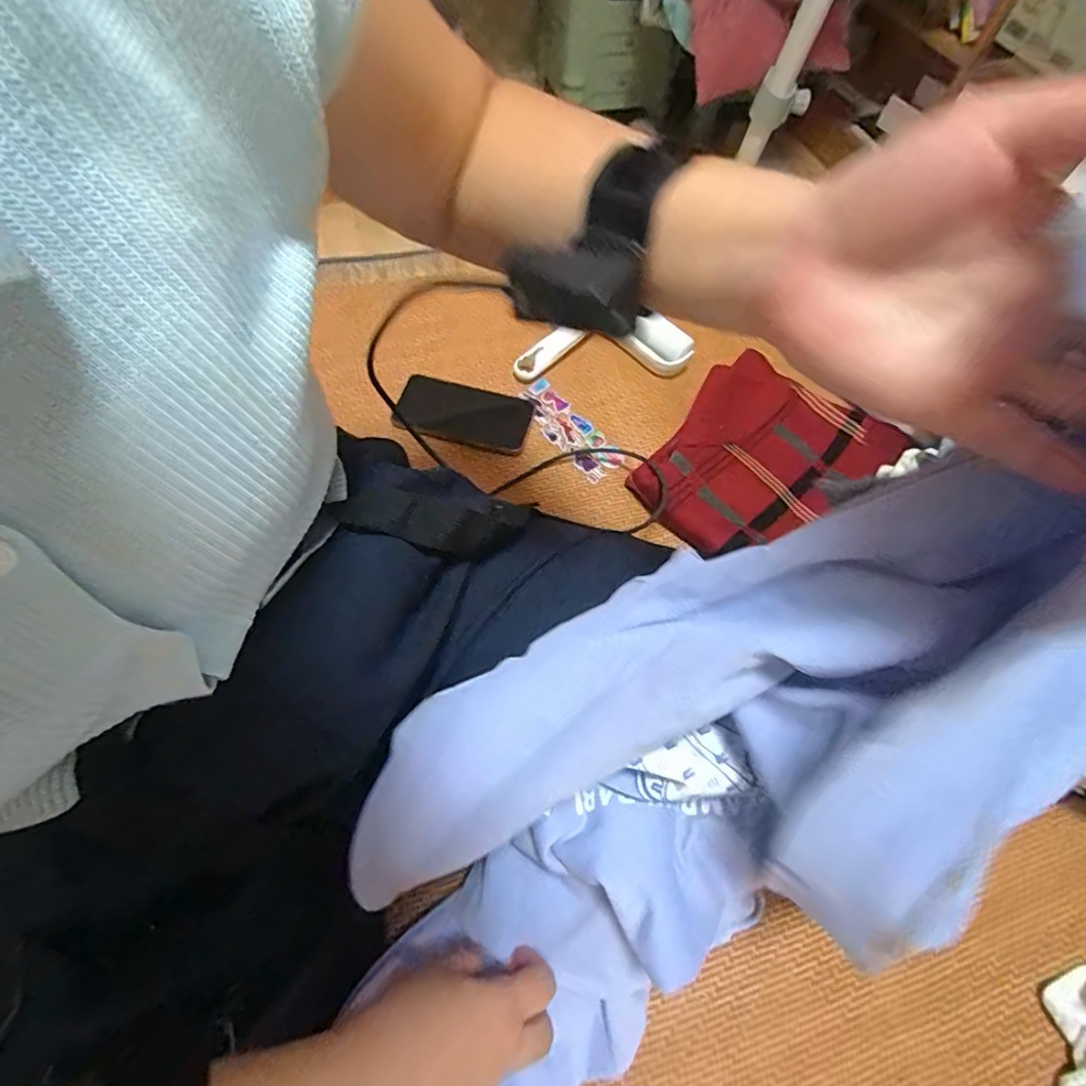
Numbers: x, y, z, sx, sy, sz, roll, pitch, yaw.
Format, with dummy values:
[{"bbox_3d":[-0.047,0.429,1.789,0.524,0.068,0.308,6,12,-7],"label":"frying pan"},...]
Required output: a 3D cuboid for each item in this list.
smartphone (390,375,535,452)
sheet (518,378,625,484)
[{"bbox_3d":[-0.094,-0.155,0.648,0.156,0.012,0.076,14,62,4],"label":"smartphone"},{"bbox_3d":[0.030,-0.138,0.649,0.055,0.009,0.153,-36,72,-18],"label":"sheet"}]

